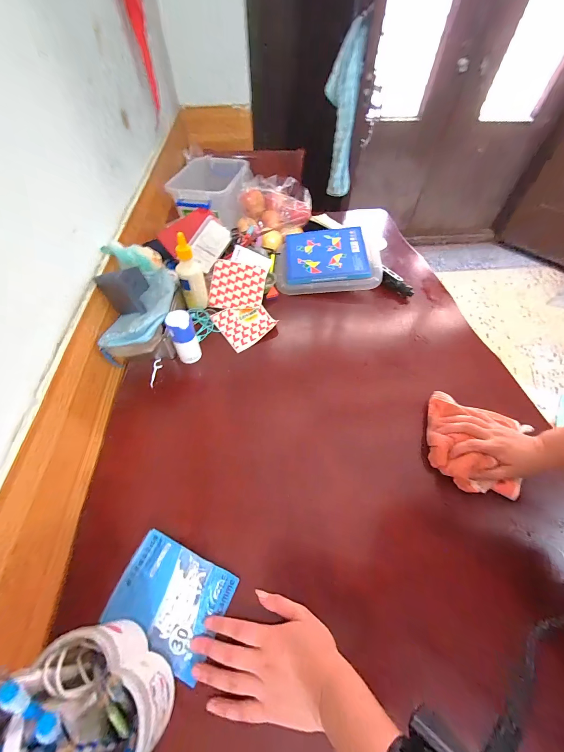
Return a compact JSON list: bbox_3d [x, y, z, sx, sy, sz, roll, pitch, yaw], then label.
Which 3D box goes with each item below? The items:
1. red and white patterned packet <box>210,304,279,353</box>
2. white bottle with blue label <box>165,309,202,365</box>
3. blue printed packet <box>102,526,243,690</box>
[{"bbox_3d":[-0.090,-0.132,0.656,0.128,0.013,0.130,-30,60,-21],"label":"red and white patterned packet"},{"bbox_3d":[-0.201,-0.077,0.549,0.048,0.120,0.038,-25,58,-18],"label":"white bottle with blue label"},{"bbox_3d":[-0.147,0.289,0.346,0.142,0.009,0.108,24,62,10],"label":"blue printed packet"}]

